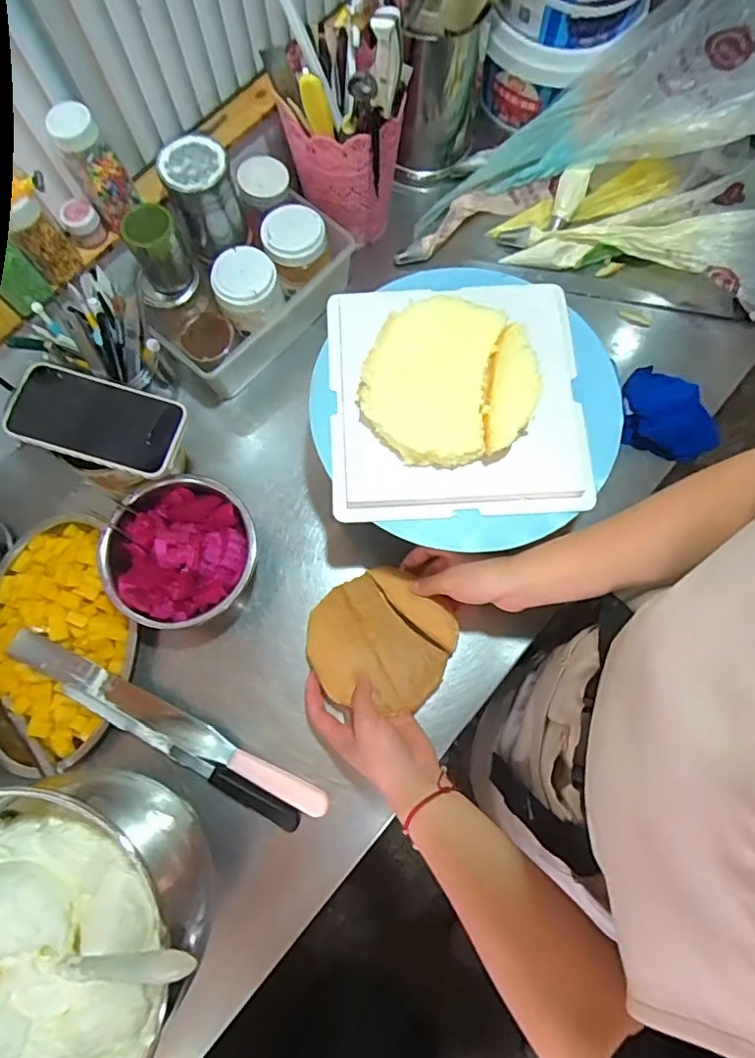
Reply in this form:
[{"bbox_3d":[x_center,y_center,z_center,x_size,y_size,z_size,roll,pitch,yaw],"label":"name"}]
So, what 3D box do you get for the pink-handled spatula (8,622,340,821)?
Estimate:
[{"bbox_3d":[-0.214,0.197,0.569,0.358,0.033,0.031,26,77,6],"label":"pink-handled spatula"}]

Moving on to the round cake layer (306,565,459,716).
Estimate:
[{"bbox_3d":[0.003,0.114,0.583,0.143,0.031,0.137,0,76,0],"label":"round cake layer"}]

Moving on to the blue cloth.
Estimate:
[{"bbox_3d":[0.342,-0.138,0.659,0.125,0.038,0.105,16,76,4],"label":"blue cloth"}]

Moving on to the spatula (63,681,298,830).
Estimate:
[{"bbox_3d":[-0.198,0.227,0.562,0.268,0.015,0.021,29,78,7],"label":"spatula"}]

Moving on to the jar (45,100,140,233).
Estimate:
[{"bbox_3d":[-0.268,-0.343,0.533,0.049,0.104,0.043,-30,78,-7],"label":"jar"}]

